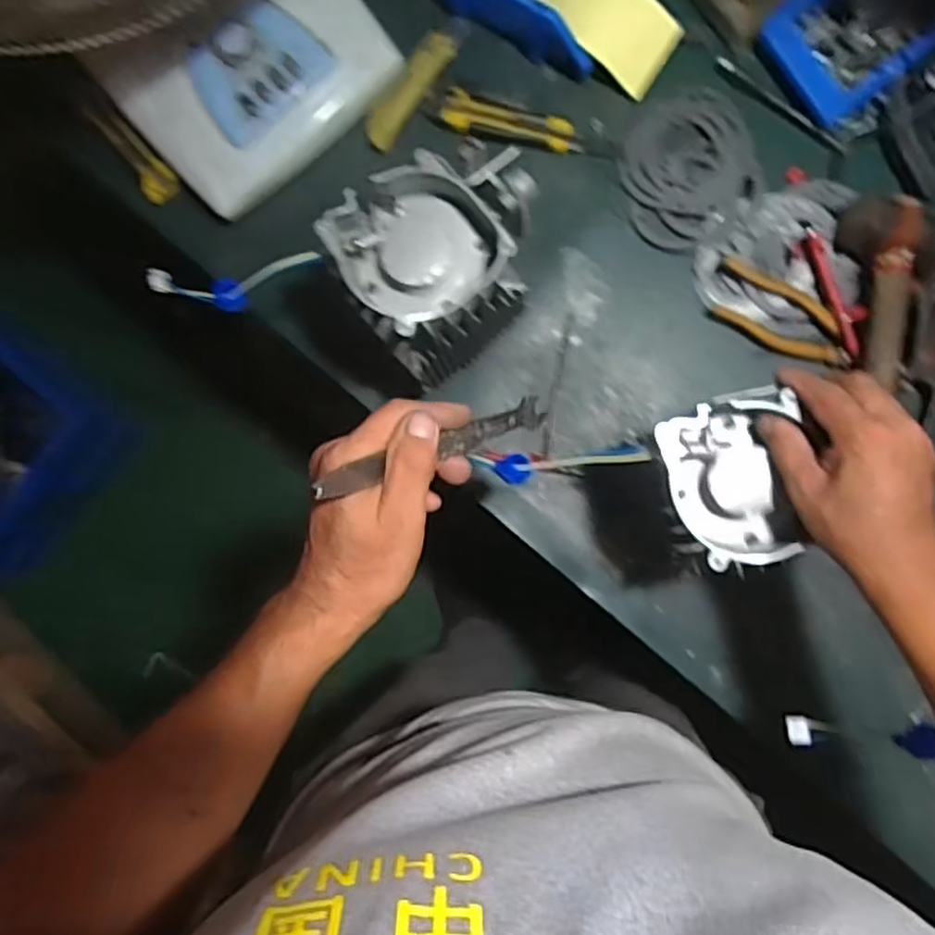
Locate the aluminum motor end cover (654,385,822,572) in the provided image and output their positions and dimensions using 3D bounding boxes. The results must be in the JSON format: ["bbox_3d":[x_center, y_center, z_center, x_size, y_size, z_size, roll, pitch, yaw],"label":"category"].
[{"bbox_3d":[0.188,0.010,0.507,0.091,0.042,0.117,-11,87,2],"label":"aluminum motor end cover"}]

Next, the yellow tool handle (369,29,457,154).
[{"bbox_3d":[-0.057,-0.373,0.702,0.030,0.016,0.124,36,90,3],"label":"yellow tool handle"}]

